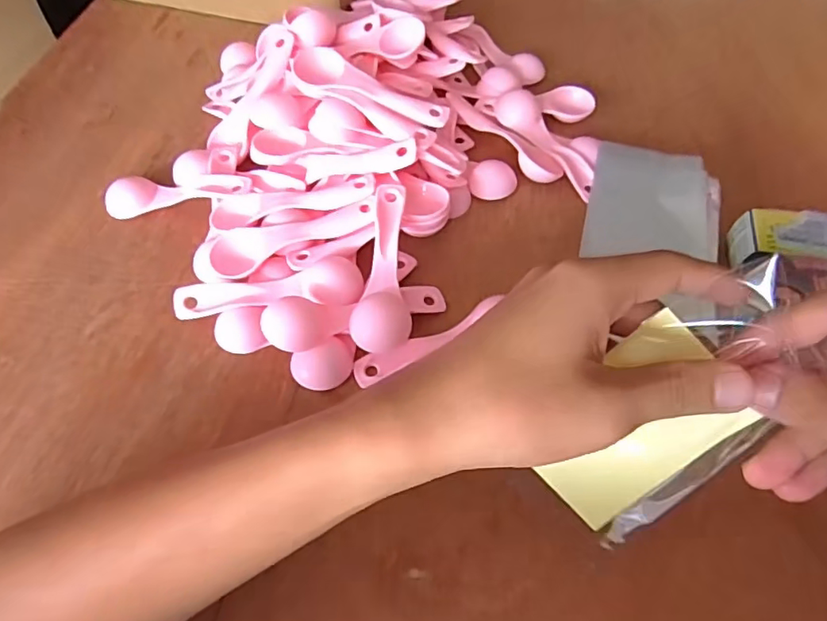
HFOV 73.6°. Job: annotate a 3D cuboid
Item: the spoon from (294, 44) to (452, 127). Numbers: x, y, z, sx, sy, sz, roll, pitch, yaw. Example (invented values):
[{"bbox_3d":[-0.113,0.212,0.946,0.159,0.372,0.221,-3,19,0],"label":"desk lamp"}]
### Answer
[{"bbox_3d":[-0.030,-0.154,0.380,0.110,0.025,0.023,17,59,11],"label":"spoon"}]

